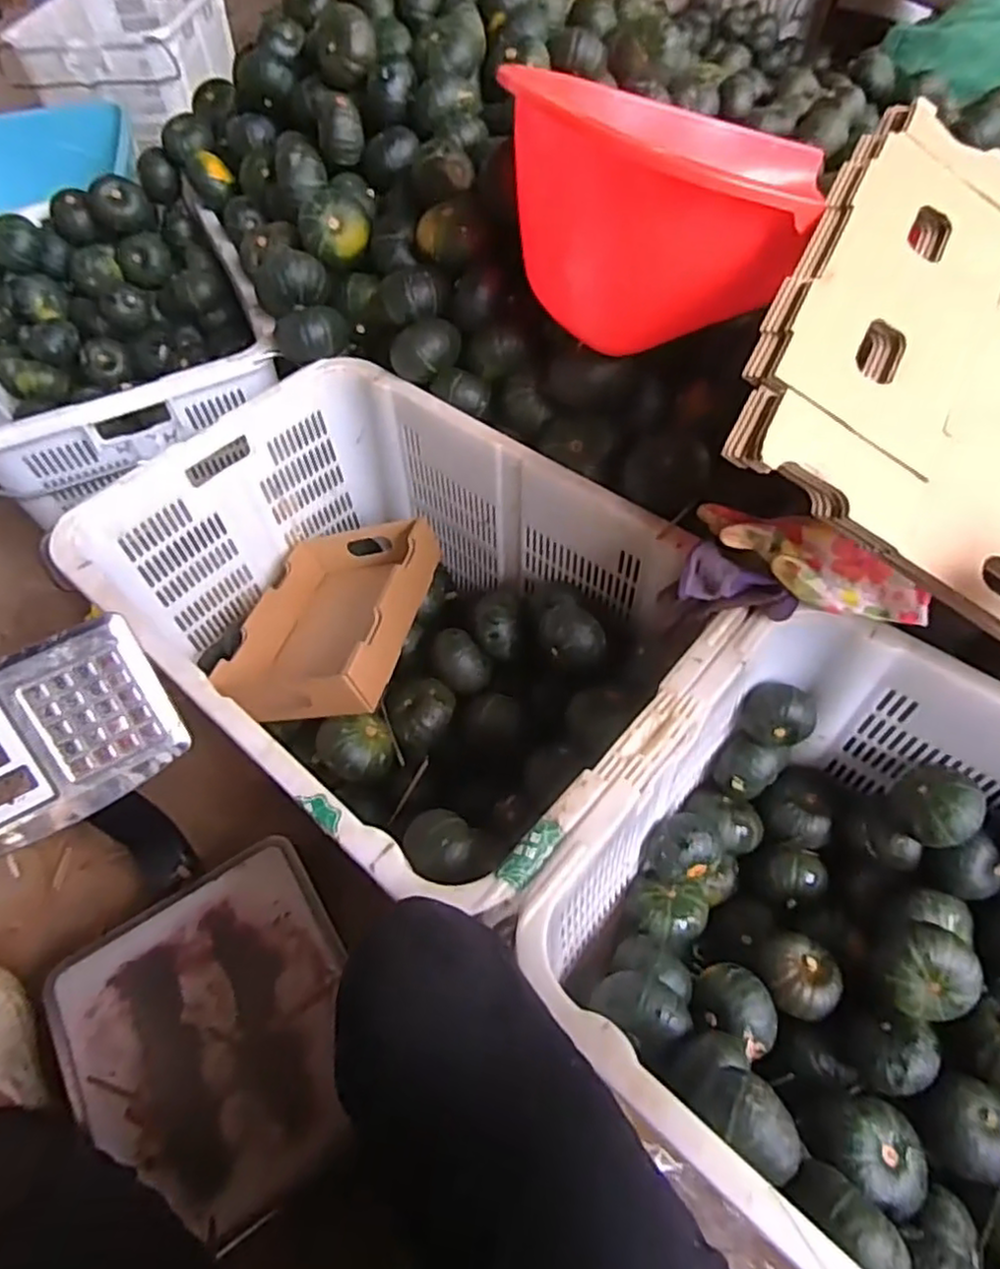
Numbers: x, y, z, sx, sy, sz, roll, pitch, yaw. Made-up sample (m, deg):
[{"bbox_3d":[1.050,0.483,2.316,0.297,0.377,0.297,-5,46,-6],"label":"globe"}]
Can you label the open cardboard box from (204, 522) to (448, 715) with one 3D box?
[{"bbox_3d":[-0.226,-0.030,0.970,0.265,0.120,0.371,-9,40,28],"label":"open cardboard box"}]

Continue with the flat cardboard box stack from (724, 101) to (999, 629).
[{"bbox_3d":[0.448,-0.186,0.566,0.470,0.024,0.397,31,74,-6],"label":"flat cardboard box stack"}]

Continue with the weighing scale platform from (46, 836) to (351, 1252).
[{"bbox_3d":[-0.290,0.410,0.728,0.274,0.040,0.325,-32,59,-18],"label":"weighing scale platform"}]

